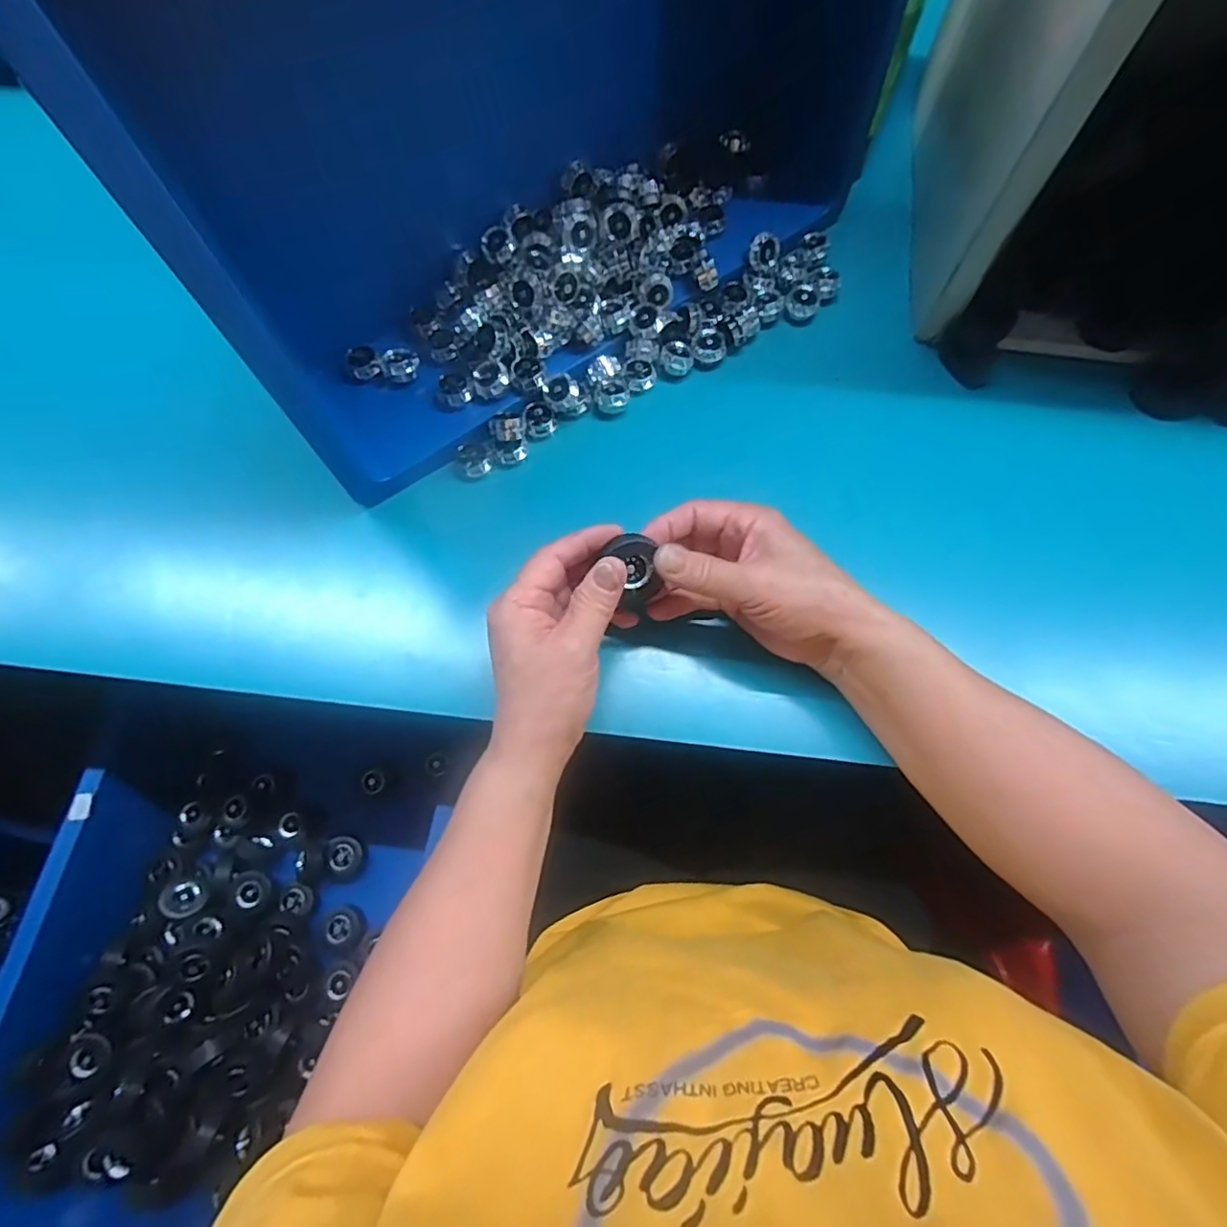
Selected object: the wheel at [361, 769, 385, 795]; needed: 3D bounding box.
[{"bbox_3d":[-0.220,0.155,0.566,0.021,0.013,0.021,0,73,0],"label":"wheel"}]

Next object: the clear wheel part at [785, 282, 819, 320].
[{"bbox_3d":[0.141,-0.235,0.457,0.023,0.013,0.025,20,75,6],"label":"clear wheel part"}]

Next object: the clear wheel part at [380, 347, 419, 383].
[{"bbox_3d":[-0.148,-0.173,0.427,0.025,0.013,0.021,-26,75,-7],"label":"clear wheel part"}]

